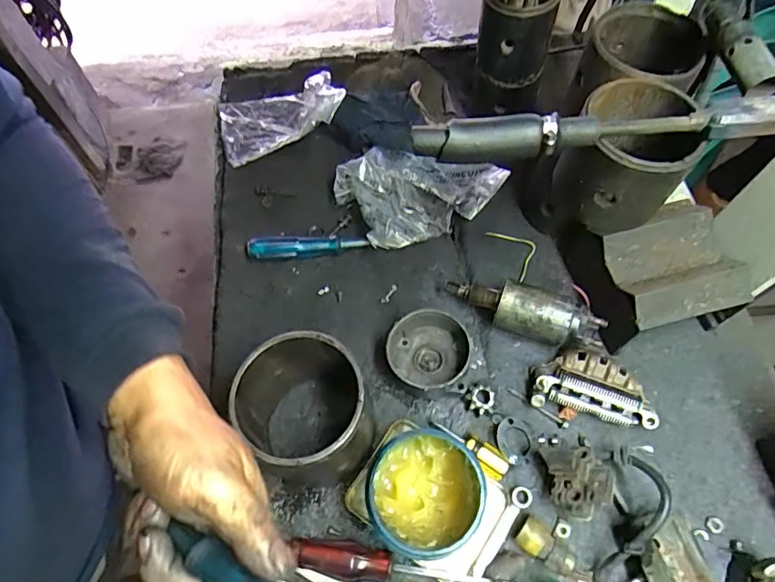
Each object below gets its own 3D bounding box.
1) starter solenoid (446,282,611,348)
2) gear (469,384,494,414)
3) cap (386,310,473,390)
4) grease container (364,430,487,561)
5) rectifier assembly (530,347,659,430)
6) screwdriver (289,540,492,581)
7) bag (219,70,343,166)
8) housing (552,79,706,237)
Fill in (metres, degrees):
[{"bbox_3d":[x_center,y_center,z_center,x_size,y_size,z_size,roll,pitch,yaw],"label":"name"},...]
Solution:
[{"bbox_3d":[0.136,0.023,0.516,0.159,0.054,0.044,22,65,12],"label":"starter solenoid"},{"bbox_3d":[0.092,0.106,0.492,0.022,0.016,0.025,-4,63,-1],"label":"gear"},{"bbox_3d":[0.041,0.059,0.506,0.079,0.037,0.072,0,63,1],"label":"cap"},{"bbox_3d":[0.028,0.165,0.412,0.089,0.086,0.090,0,63,1],"label":"grease container"},{"bbox_3d":[0.197,0.091,0.489,0.109,0.038,0.063,12,63,7],"label":"rectifier assembly"},{"bbox_3d":[0.002,0.233,0.427,0.169,0.027,0.025,8,63,5],"label":"screwdriver"},{"bbox_3d":[-0.139,-0.231,0.656,0.163,0.063,0.105,-11,63,-5],"label":"bag"},{"bbox_3d":[0.182,-0.106,0.395,0.088,0.082,0.090,22,65,11],"label":"housing"}]

